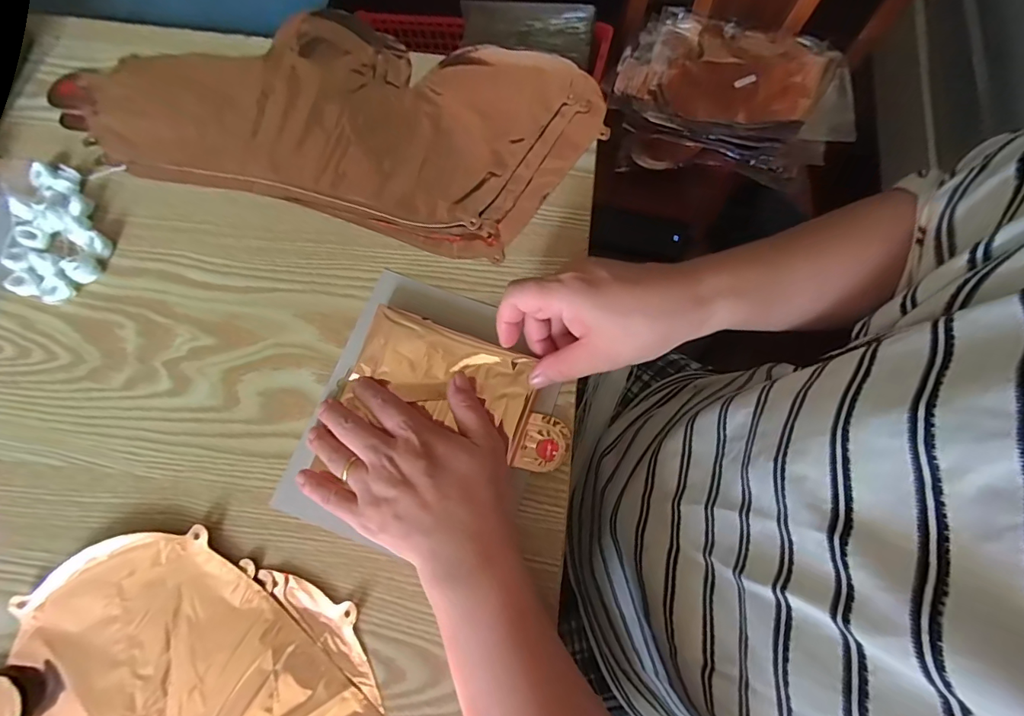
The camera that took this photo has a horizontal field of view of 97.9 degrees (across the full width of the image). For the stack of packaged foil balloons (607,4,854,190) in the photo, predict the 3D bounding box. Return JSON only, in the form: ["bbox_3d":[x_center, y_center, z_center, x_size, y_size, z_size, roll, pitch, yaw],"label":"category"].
[{"bbox_3d":[0.333,-0.411,0.701,0.336,0.075,0.261,14,75,2],"label":"stack of packaged foil balloons"}]

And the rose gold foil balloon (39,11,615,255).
[{"bbox_3d":[-0.155,-0.225,0.397,0.439,0.010,0.215,16,75,4],"label":"rose gold foil balloon"}]

